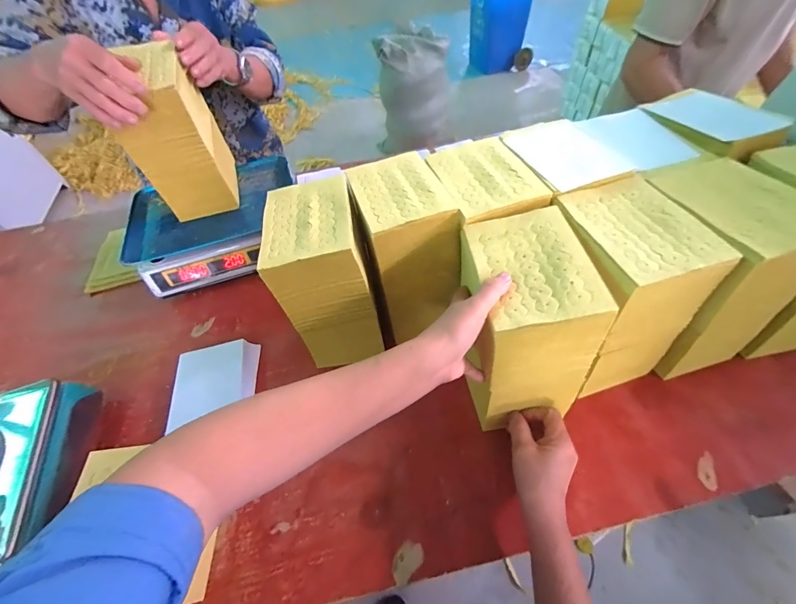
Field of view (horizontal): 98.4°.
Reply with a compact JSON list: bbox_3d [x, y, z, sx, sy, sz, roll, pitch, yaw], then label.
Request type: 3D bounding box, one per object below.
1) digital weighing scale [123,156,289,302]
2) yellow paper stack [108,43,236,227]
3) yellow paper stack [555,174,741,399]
[{"bbox_3d":[-0.384,-0.172,0.764,0.339,0.113,0.280,-18,56,-8],"label":"digital weighing scale"},{"bbox_3d":[-0.401,-0.296,0.630,0.117,0.228,0.173,-17,55,-6],"label":"yellow paper stack"},{"bbox_3d":[0.285,-0.012,0.481,0.139,0.232,0.197,-16,55,-6],"label":"yellow paper stack"}]

